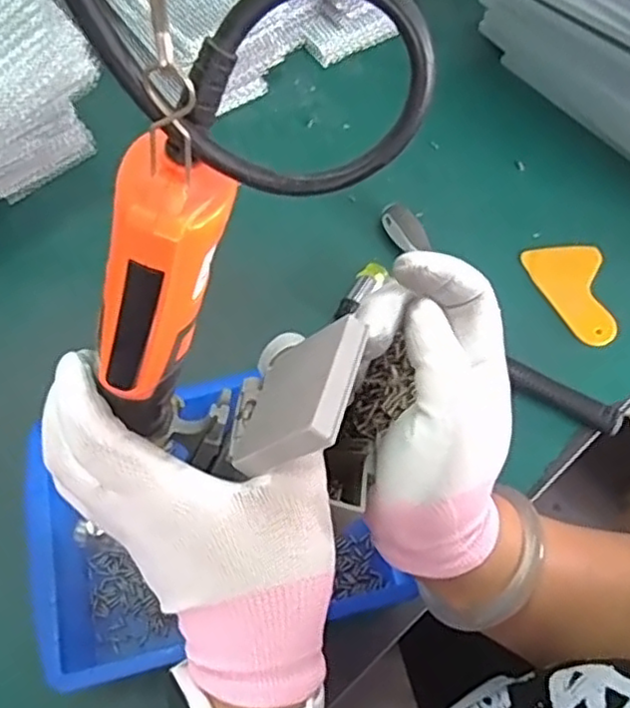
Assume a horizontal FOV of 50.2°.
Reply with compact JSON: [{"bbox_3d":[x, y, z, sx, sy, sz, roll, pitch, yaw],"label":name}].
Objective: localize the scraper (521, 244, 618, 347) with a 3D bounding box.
[{"bbox_3d":[0.232,-0.054,0.603,0.069,0.012,0.098,-5,64,-1],"label":"scraper"}]

